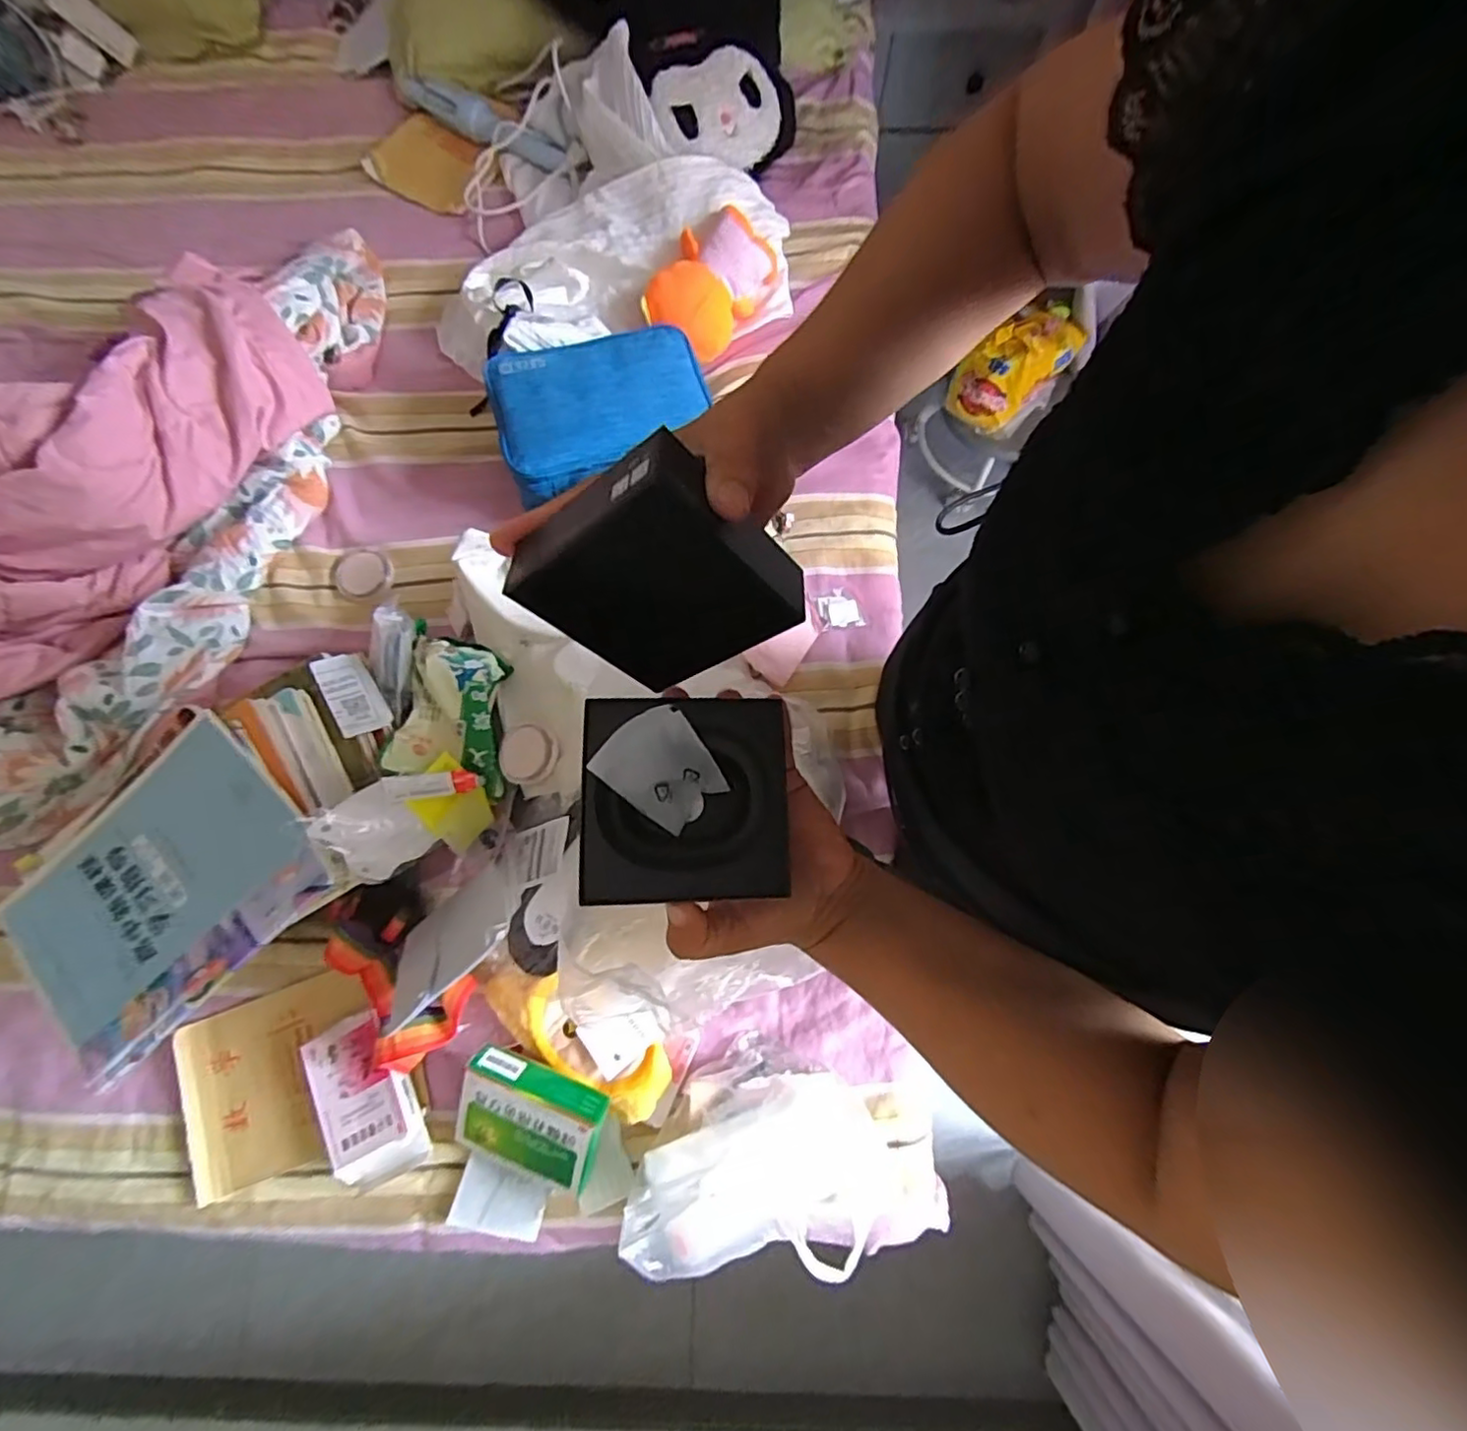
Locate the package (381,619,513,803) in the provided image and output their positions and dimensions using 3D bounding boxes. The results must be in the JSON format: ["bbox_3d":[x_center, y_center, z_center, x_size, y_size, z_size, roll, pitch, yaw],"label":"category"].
[{"bbox_3d":[-0.329,-0.004,0.736,0.124,0.047,0.187,10,89,-17],"label":"package"}]

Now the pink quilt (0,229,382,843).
[{"bbox_3d":[-0.790,-0.309,0.790,0.415,0.190,0.925,18,78,5],"label":"pink quilt"}]

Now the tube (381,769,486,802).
[{"bbox_3d":[-0.337,0.078,0.705,0.106,0.014,0.030,-3,73,-42],"label":"tube"}]

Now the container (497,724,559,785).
[{"bbox_3d":[-0.236,0.045,0.721,0.060,0.026,0.065,0,77,1],"label":"container"}]

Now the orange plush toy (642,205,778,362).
[{"bbox_3d":[-0.034,-0.599,0.872,0.120,0.093,0.189,28,79,7],"label":"orange plush toy"}]

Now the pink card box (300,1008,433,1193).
[{"bbox_3d":[-0.410,0.427,0.695,0.097,0.035,0.172,-25,78,-4],"label":"pink card box"}]

